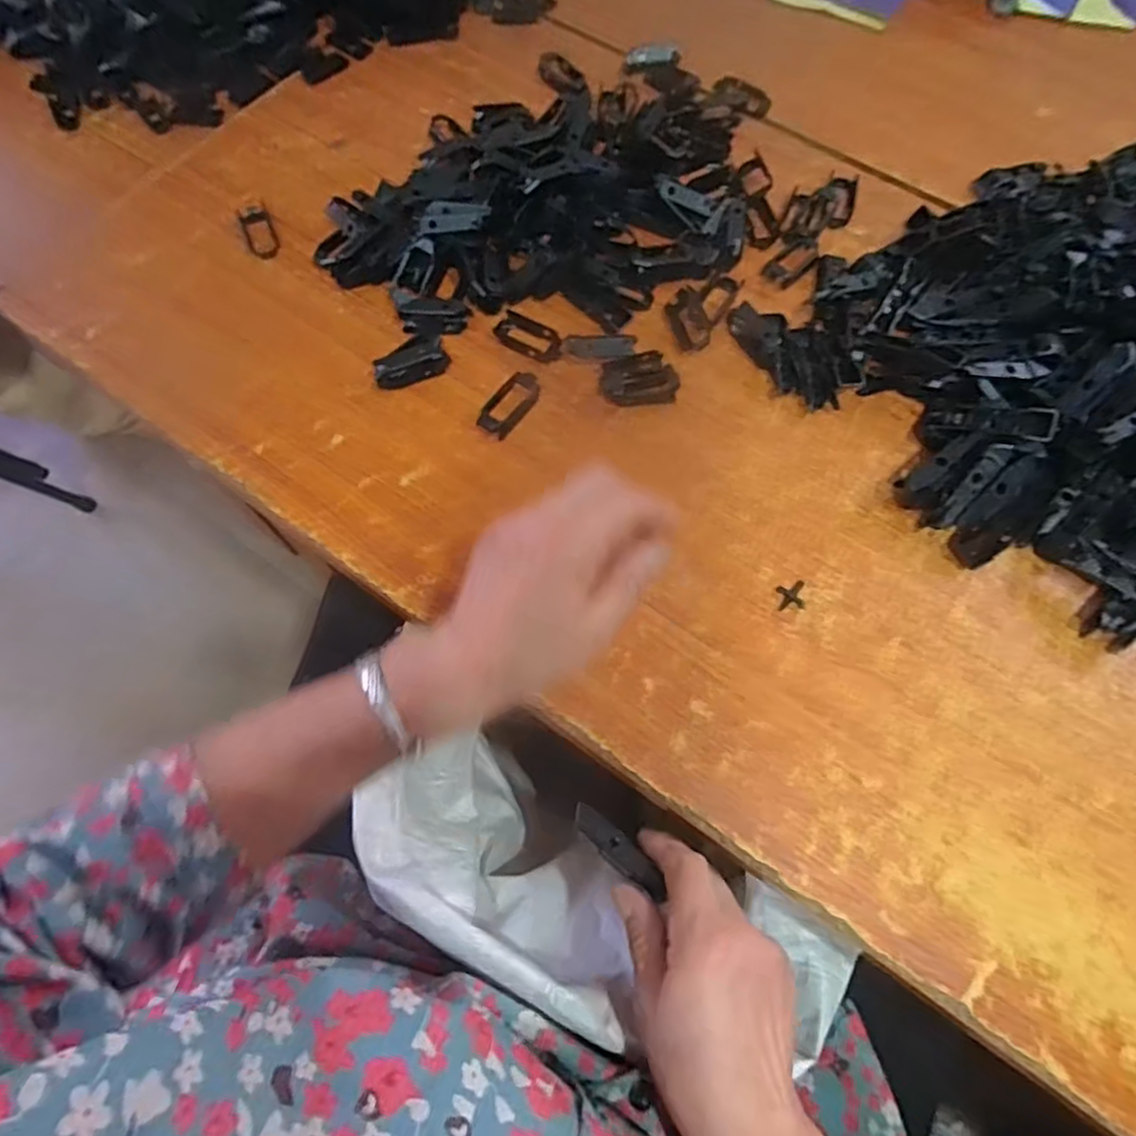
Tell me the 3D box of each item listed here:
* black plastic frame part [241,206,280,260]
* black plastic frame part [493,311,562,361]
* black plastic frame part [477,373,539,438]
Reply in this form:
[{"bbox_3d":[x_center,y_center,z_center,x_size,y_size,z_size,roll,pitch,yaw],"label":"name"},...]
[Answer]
[{"bbox_3d":[-0.232,-0.253,0.504,0.021,0.004,0.053,-22,71,-9],"label":"black plastic frame part"},{"bbox_3d":[-0.027,-0.162,0.473,0.050,0.004,0.026,28,71,10],"label":"black plastic frame part"},{"bbox_3d":[-0.038,-0.109,0.449,0.024,0.010,0.048,37,72,12],"label":"black plastic frame part"}]

